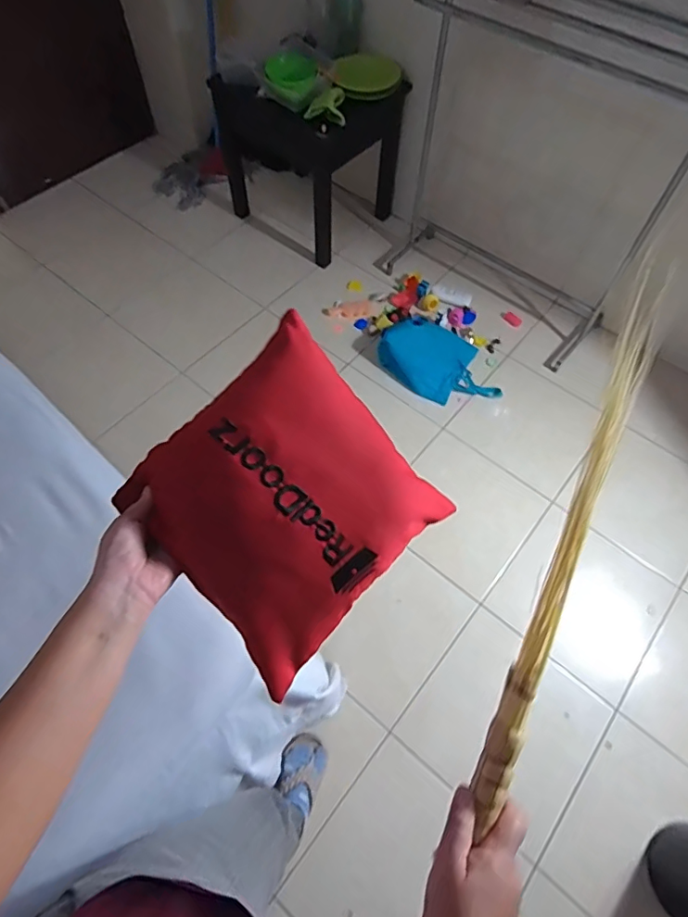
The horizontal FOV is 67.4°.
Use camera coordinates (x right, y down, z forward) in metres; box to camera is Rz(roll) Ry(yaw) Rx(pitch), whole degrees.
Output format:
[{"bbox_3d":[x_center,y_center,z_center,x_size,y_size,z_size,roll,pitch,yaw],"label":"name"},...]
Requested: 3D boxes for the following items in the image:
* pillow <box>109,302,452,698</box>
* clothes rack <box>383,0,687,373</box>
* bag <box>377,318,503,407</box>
[{"bbox_3d":[-0.052,0.046,0.485,0.245,0.073,0.255,43,84,-11],"label":"pillow"},{"bbox_3d":[0.546,-0.846,1.589,0.802,0.877,0.359,35,67,17],"label":"clothes rack"},{"bbox_3d":[0.329,-0.330,1.772,0.430,0.067,0.275,27,65,13],"label":"bag"}]

